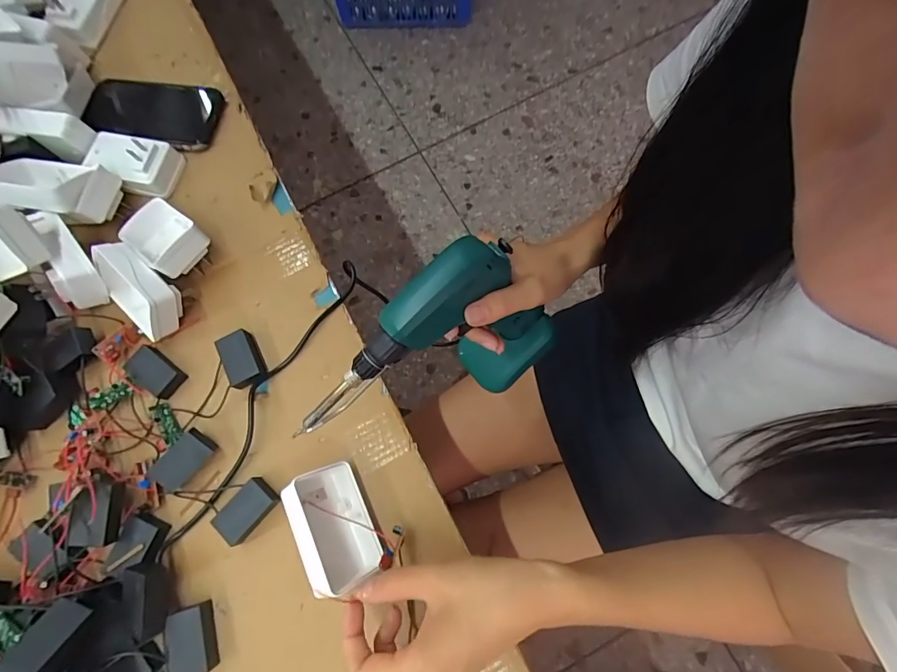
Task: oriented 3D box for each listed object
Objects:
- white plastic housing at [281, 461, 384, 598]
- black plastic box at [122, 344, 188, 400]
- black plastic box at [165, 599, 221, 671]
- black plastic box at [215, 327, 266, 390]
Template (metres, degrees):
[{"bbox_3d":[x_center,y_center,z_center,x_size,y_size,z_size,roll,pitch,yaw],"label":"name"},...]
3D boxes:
[{"bbox_3d":[-0.092,0.151,0.343,0.038,0.060,0.092,-36,67,27],"label":"white plastic housing"},{"bbox_3d":[-0.277,0.033,0.409,0.052,0.015,0.030,33,74,11],"label":"black plastic box"},{"bbox_3d":[-0.203,0.241,0.346,0.031,0.017,0.048,-15,72,-5],"label":"black plastic box"},{"bbox_3d":[-0.194,0.022,0.409,0.031,0.016,0.052,-26,73,-8],"label":"black plastic box"}]

